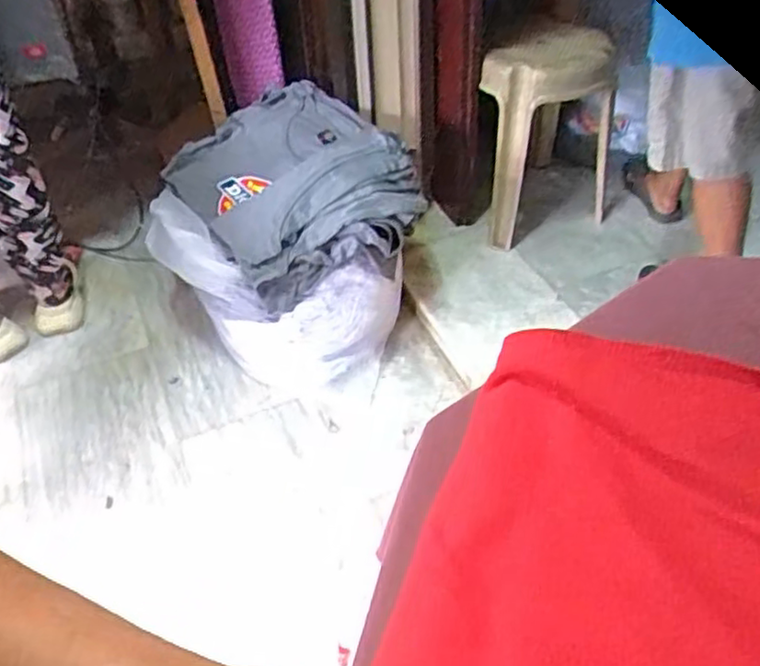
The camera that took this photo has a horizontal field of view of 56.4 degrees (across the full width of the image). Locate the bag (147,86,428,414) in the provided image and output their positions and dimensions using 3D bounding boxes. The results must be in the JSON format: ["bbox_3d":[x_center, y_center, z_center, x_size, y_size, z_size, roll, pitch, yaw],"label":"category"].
[{"bbox_3d":[-0.211,-0.225,1.602,0.618,0.408,0.491,23,52,24],"label":"bag"}]

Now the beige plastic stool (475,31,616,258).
[{"bbox_3d":[0.411,-0.482,1.769,0.335,0.444,0.341,-1,46,4],"label":"beige plastic stool"}]

